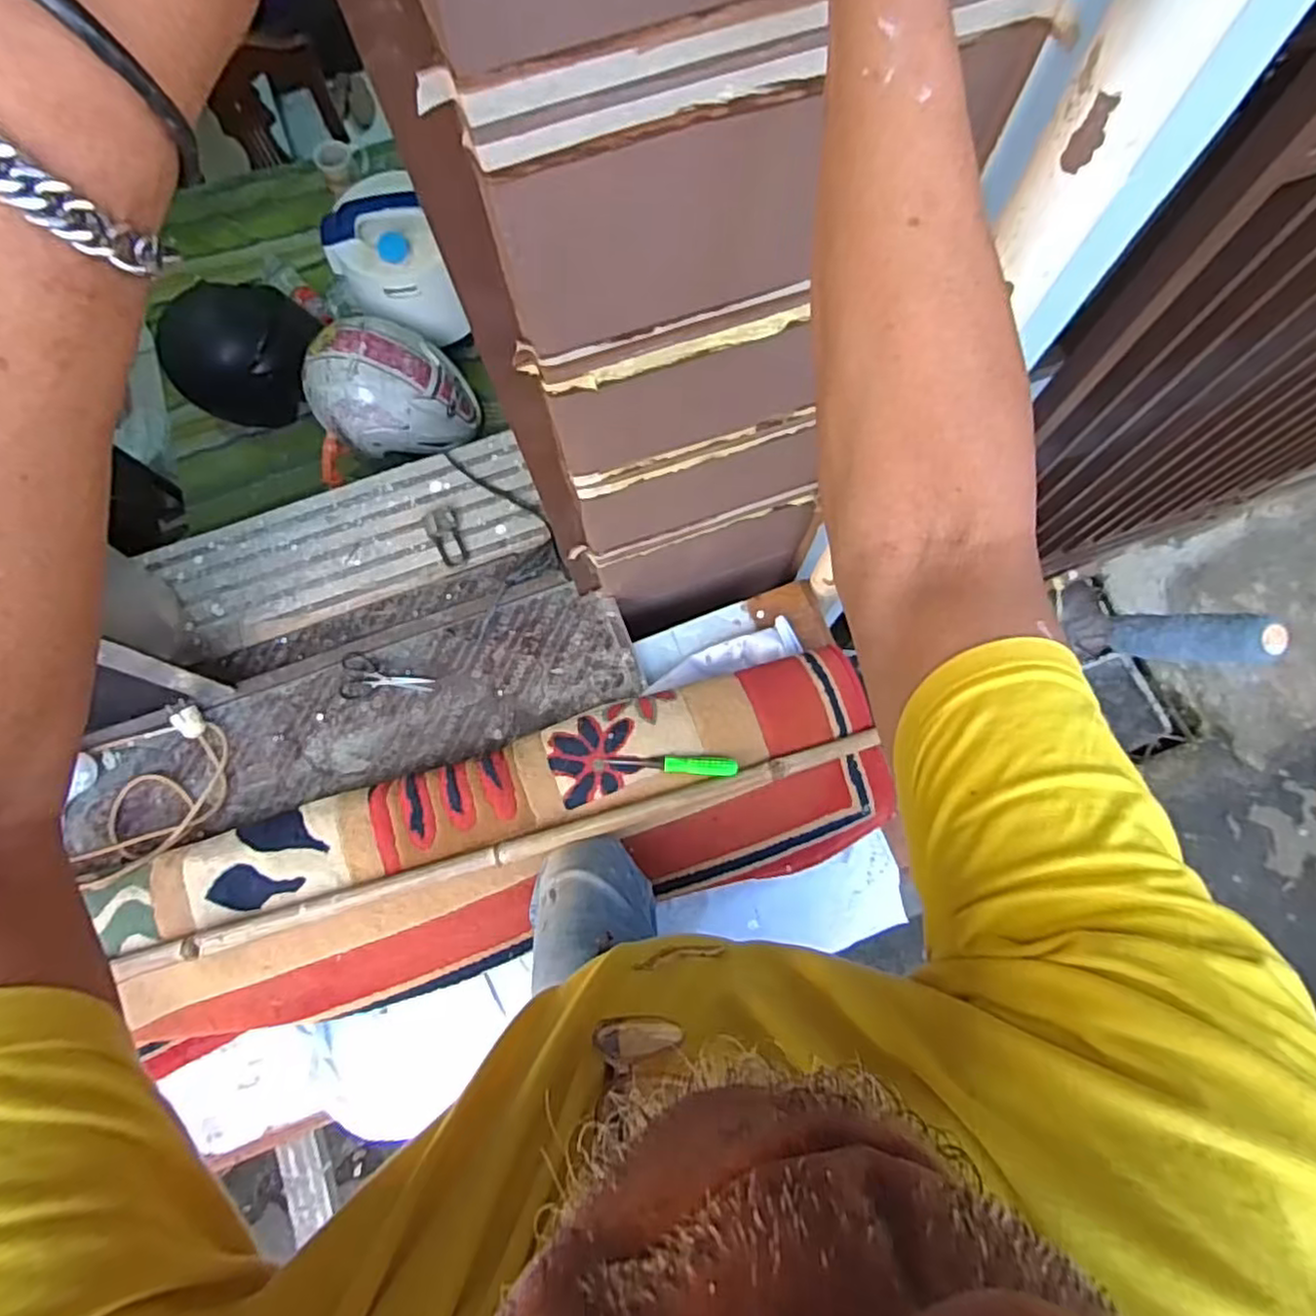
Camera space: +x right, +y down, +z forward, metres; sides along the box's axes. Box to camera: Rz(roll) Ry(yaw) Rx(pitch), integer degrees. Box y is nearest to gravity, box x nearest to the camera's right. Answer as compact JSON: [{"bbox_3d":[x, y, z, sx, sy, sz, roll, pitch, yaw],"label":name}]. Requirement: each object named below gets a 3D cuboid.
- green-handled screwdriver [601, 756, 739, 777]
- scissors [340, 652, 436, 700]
[{"bbox_3d":[0.017,0.142,0.927,0.175,0.017,0.025,3,77,2],"label":"green-handled screwdriver"},{"bbox_3d":[-0.416,0.023,1.068,0.138,0.007,0.073,-5,77,0],"label":"scissors"}]

